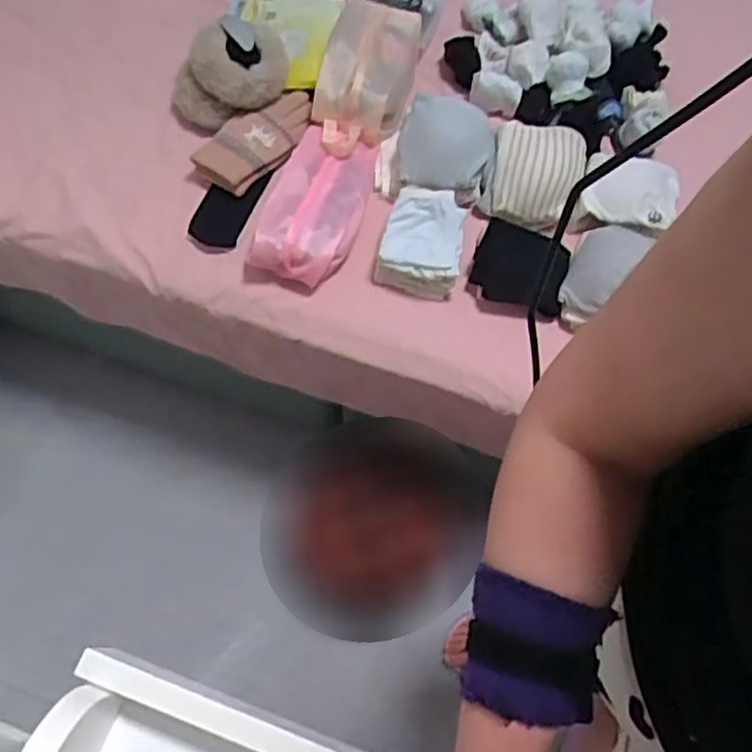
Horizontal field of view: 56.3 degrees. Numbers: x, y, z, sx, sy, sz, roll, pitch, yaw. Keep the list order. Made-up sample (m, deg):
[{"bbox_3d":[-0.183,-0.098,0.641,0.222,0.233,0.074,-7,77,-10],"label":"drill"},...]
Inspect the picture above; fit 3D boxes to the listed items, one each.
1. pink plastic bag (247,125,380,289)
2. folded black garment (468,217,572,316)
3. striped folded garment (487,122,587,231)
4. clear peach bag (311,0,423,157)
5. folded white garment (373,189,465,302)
[{"bbox_3d":[-0.083,-0.240,0.957,0.138,0.057,0.226,11,69,4],"label":"pink plastic bag"},{"bbox_3d":[0.198,-0.149,0.952,0.122,0.028,0.115,18,70,7],"label":"folded black garment"},{"bbox_3d":[0.227,-0.284,0.975,0.128,0.053,0.152,8,69,3],"label":"striped folded garment"},{"bbox_3d":[-0.011,-0.433,1.010,0.126,0.064,0.260,10,69,4],"label":"clear peach bag"},{"bbox_3d":[0.062,-0.177,0.940,0.108,0.070,0.124,12,69,5],"label":"folded white garment"}]

